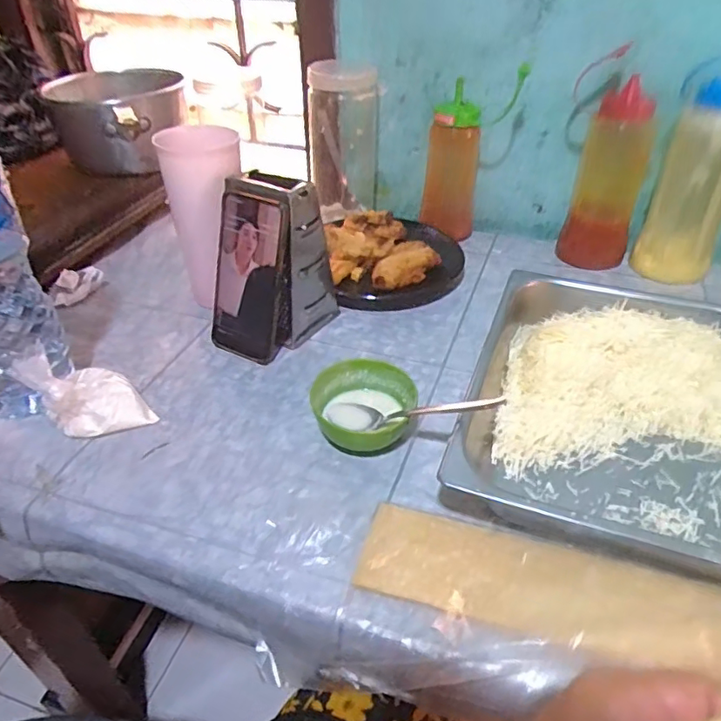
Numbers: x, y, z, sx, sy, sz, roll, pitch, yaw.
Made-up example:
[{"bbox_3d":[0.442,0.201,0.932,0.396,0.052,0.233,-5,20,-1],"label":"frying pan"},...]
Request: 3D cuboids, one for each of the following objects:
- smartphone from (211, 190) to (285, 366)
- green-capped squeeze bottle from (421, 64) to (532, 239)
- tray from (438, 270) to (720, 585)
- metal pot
[{"bbox_3d":[-0.115,-0.084,0.585,0.078,0.167,0.016,21,24,23],"label":"smartphone"},{"bbox_3d":[0.146,-0.270,0.772,0.118,0.194,0.062,7,39,10],"label":"green-capped squeeze bottle"},{"bbox_3d":[0.234,0.038,0.492,0.263,0.052,0.302,13,41,17],"label":"tray"},{"bbox_3d":[-0.339,-0.336,0.798,0.168,0.100,0.167,-1,39,0],"label":"metal pot"}]

